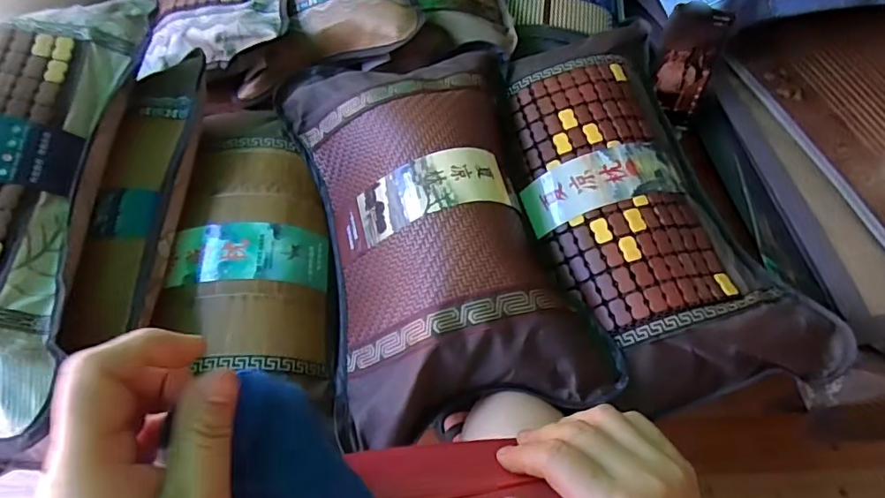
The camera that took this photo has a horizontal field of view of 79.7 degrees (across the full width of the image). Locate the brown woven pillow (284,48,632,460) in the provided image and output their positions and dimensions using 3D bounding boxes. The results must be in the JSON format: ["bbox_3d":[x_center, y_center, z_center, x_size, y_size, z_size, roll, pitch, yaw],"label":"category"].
[{"bbox_3d":[-0.014,-0.051,0.595,0.274,0.093,0.487,-12,62,-9],"label":"brown woven pillow"}]

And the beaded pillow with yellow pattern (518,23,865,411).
[{"bbox_3d":[0.227,-0.065,0.627,0.242,0.067,0.476,-15,63,-10],"label":"beaded pillow with yellow pattern"}]

